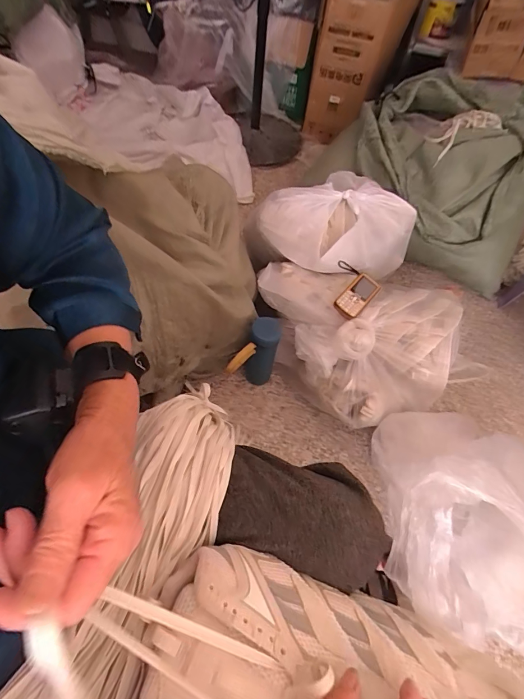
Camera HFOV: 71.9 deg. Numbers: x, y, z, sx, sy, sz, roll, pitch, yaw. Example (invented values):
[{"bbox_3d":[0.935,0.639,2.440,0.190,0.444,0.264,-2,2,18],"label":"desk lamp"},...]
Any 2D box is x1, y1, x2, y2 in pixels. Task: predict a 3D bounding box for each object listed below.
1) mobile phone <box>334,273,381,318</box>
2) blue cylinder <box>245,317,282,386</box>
[{"bbox_3d":[0.203,-0.116,0.762,0.055,0.015,0.112,42,67,7],"label":"mobile phone"},{"bbox_3d":[-0.002,0.014,0.856,0.064,0.223,0.062,2,58,-4],"label":"blue cylinder"}]

